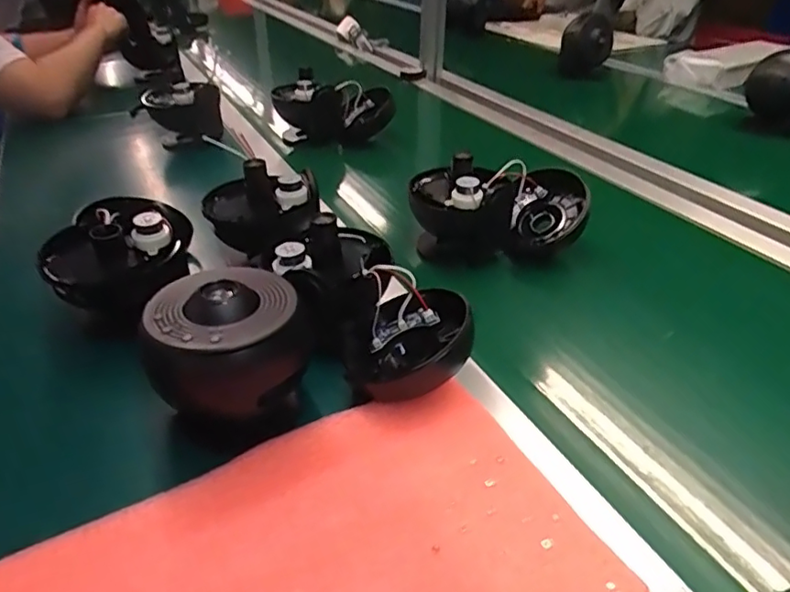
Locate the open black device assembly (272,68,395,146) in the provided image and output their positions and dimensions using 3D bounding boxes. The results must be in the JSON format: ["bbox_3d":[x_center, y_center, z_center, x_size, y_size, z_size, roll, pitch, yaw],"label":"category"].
[{"bbox_3d":[-0.096,-0.298,0.928,0.180,0.116,0.094,-3,35,-7],"label":"open black device assembly"}]

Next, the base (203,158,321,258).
[{"bbox_3d":[-0.141,-0.096,0.615,0.117,0.080,0.092,-6,35,-7],"label":"base"}]

